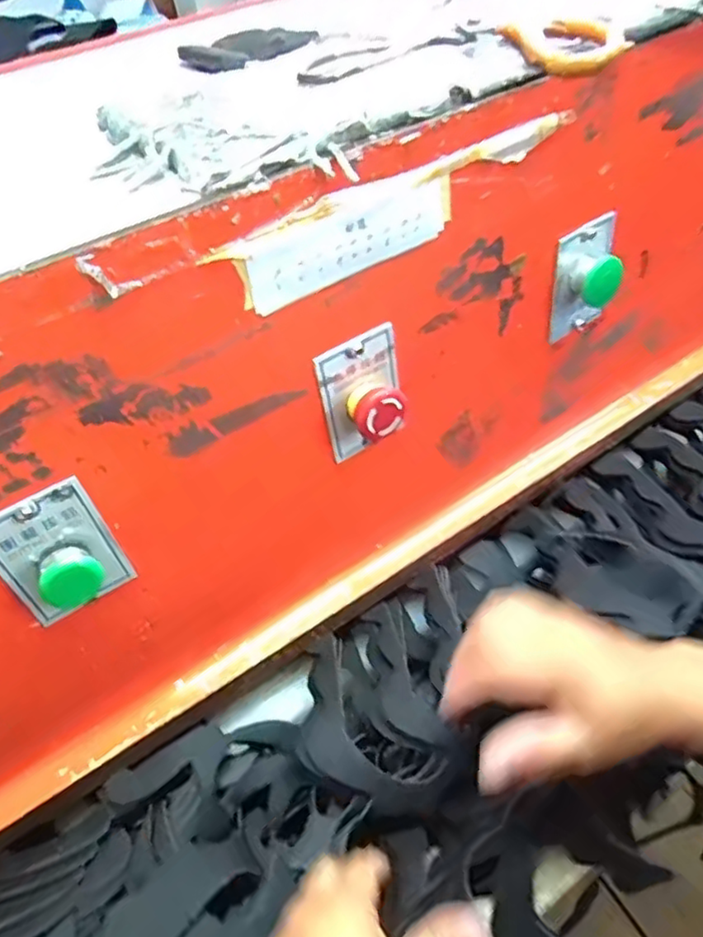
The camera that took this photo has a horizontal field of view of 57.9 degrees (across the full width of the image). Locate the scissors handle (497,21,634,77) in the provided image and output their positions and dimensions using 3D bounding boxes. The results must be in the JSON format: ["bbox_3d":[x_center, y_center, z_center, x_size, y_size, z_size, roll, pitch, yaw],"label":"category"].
[{"bbox_3d":[0.124,-0.248,0.370,0.054,0.010,0.100,-6,45,1],"label":"scissors handle"}]

